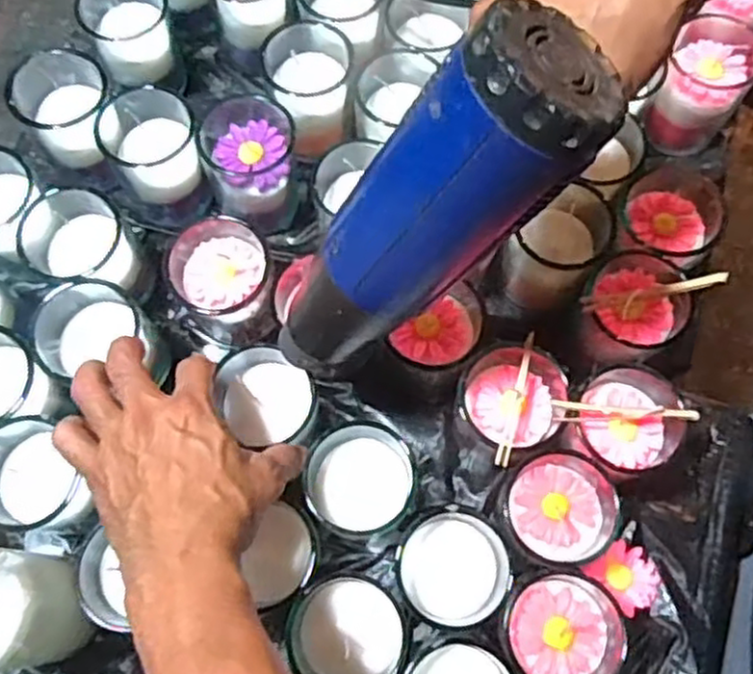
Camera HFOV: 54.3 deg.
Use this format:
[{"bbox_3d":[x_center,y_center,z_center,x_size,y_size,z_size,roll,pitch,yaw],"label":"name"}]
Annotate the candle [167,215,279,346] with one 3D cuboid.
[{"bbox_3d":[-0.109,-0.035,0.538,0.068,0.083,0.069,0,70,0],"label":"candle"}]

